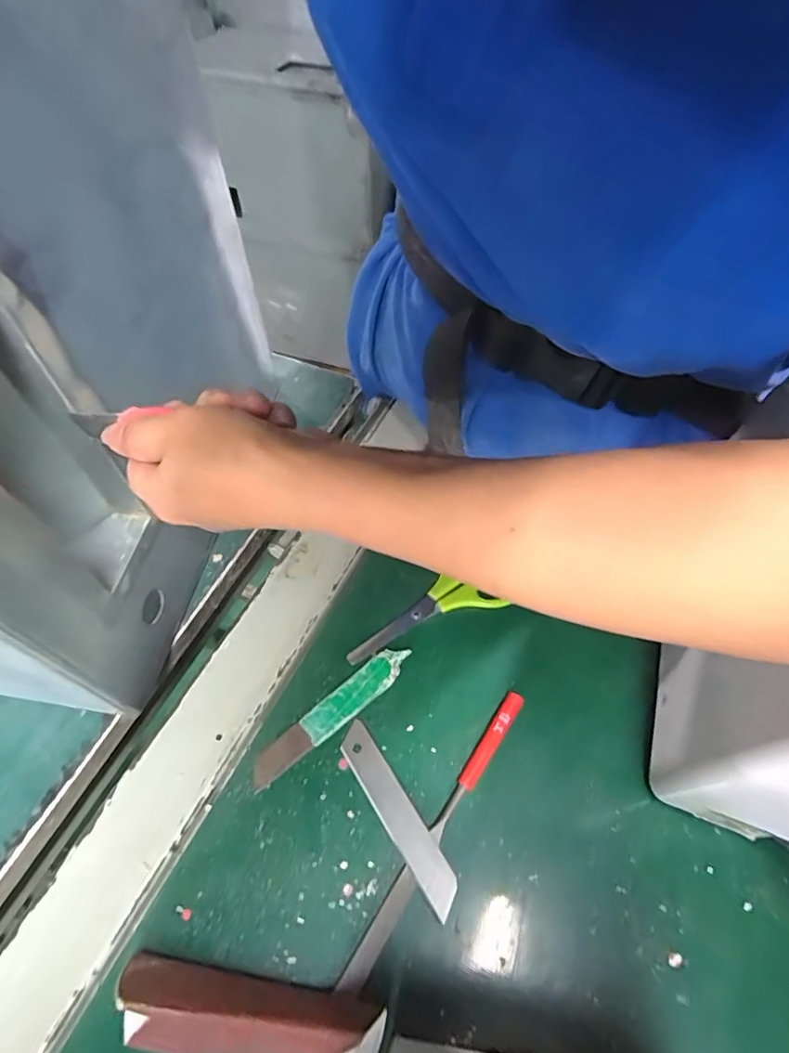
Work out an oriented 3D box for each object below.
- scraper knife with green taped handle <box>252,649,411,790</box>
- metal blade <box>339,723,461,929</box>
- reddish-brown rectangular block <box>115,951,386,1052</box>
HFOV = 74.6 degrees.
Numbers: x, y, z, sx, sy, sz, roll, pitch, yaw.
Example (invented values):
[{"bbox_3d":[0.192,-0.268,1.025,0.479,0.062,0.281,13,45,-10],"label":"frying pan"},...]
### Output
[{"bbox_3d":[-0.037,0.110,0.311,0.109,0.004,0.021,-34,62,-19],"label":"scraper knife with green taped handle"},{"bbox_3d":[0.001,0.154,0.281,0.019,0.004,0.099,-30,59,-16],"label":"metal blade"},{"bbox_3d":[-0.064,0.217,0.224,0.114,0.032,0.034,6,57,6],"label":"reddish-brown rectangular block"}]

